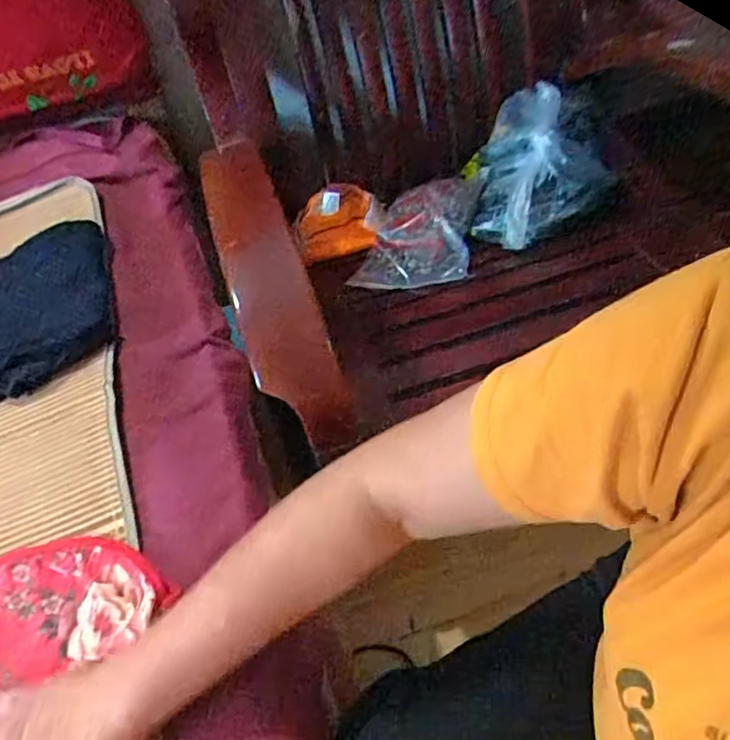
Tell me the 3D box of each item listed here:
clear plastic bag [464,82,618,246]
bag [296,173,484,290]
[{"bbox_3d":[0.228,-0.296,0.874,0.164,0.142,0.201,-30,54,-15],"label":"clear plastic bag"},{"bbox_3d":[0.033,-0.214,0.922,0.261,0.078,0.182,9,54,14],"label":"bag"}]

